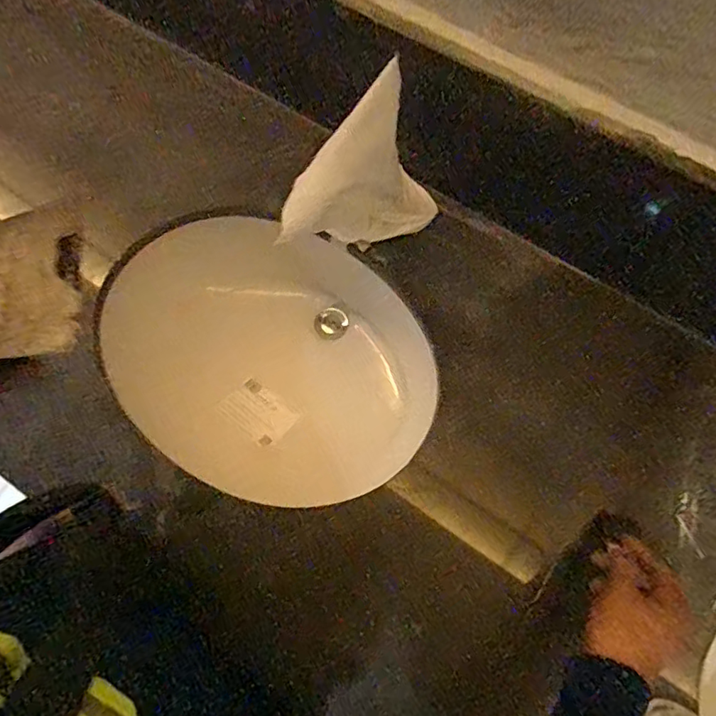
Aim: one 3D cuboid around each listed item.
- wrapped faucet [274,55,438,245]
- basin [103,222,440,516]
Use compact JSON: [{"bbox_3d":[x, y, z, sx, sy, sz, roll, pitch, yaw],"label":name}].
[{"bbox_3d":[0.005,-0.166,0.605,0.076,0.229,0.207,36,77,16],"label":"wrapped faucet"},{"bbox_3d":[-0.107,0.001,0.769,0.424,0.181,0.404,-2,70,5],"label":"basin"}]

